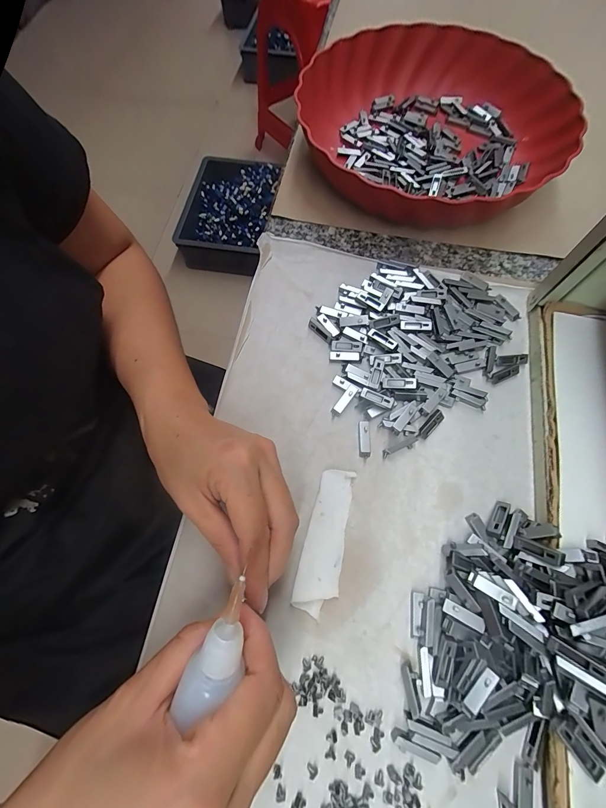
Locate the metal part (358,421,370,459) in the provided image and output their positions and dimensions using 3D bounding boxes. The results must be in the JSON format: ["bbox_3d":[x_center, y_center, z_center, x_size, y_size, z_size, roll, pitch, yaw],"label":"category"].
[{"bbox_3d":[0.044,0.026,0.238,0.008,0.005,0.026,-1,69,1],"label":"metal part"}]

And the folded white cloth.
[{"bbox_3d":[0.015,0.086,0.214,0.025,0.006,0.087,14,70,7],"label":"folded white cloth"}]

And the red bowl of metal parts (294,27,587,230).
[{"bbox_3d":[0.115,-0.270,0.326,0.243,0.058,0.267,-1,69,1],"label":"red bowl of metal parts"}]

